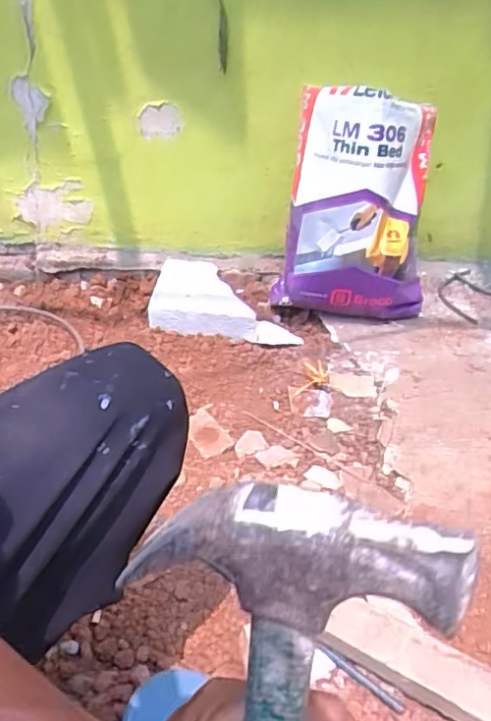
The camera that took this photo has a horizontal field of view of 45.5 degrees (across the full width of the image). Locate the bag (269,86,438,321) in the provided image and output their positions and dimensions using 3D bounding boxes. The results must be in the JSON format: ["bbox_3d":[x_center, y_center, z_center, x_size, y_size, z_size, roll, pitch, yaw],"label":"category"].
[{"bbox_3d":[0.230,-0.308,1.226,0.316,0.453,0.227,8,33,9],"label":"bag"}]

